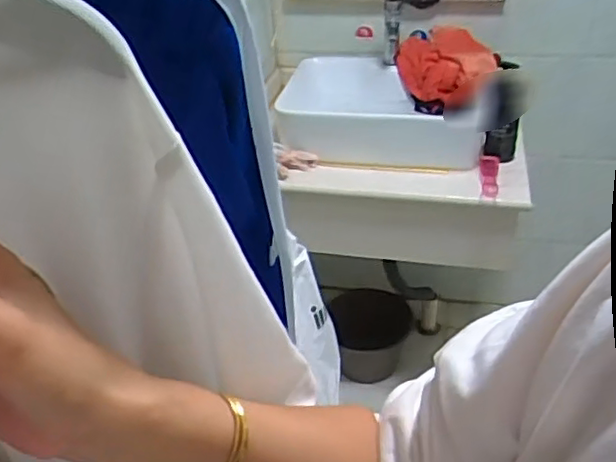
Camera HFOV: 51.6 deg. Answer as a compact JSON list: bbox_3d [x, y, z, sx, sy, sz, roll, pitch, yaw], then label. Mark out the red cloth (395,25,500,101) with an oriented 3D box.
[{"bbox_3d":[0.370,-0.453,1.713,0.254,0.127,0.224,2,35,9],"label":"red cloth"}]

